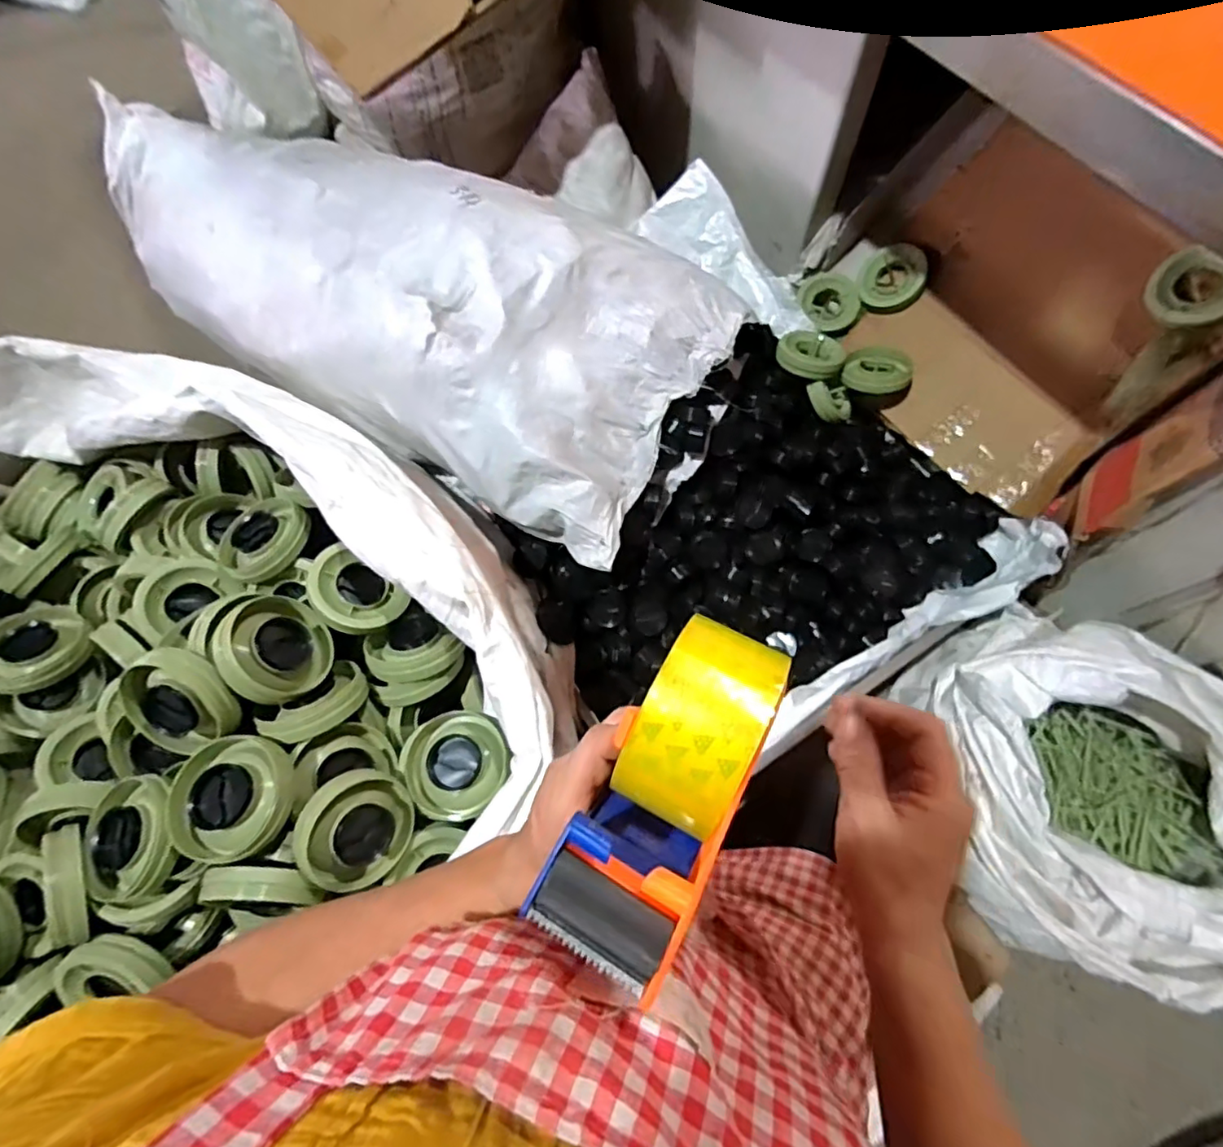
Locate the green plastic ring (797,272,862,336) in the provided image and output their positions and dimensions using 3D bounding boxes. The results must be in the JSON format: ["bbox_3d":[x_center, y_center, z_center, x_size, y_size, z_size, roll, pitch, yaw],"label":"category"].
[{"bbox_3d":[0.473,-0.590,1.280,0.135,0.043,0.135,5,105,20],"label":"green plastic ring"}]

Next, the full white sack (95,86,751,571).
[{"bbox_3d":[-0.381,-0.524,1.070,1.143,0.284,0.507,28,73,12],"label":"full white sack"}]

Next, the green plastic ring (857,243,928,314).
[{"bbox_3d":[0.589,-0.620,1.231,0.130,0.018,0.141,-1,89,34],"label":"green plastic ring"}]

